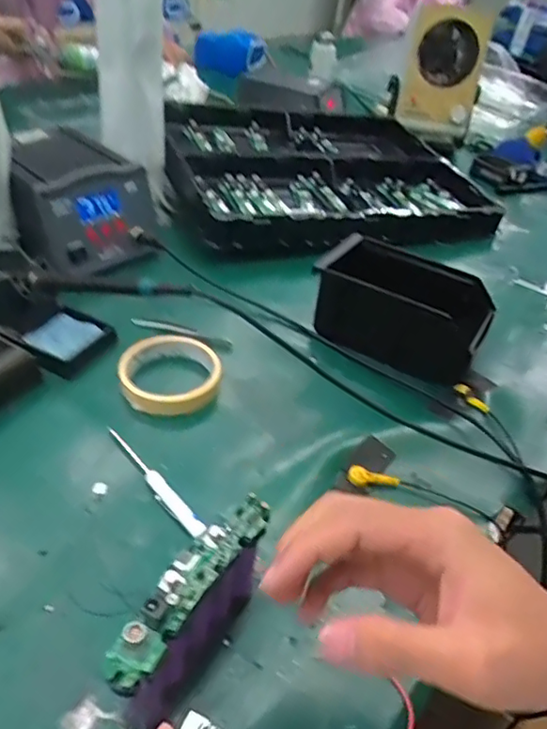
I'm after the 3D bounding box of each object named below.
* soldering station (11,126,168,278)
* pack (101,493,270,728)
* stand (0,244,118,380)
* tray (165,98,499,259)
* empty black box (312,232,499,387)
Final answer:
[{"bbox_3d":[-0.236,-0.200,0.682,0.142,0.098,0.199,-20,46,-30],"label":"soldering station"},{"bbox_3d":[-0.044,0.137,0.317,0.025,0.094,0.116,26,42,21],"label":"pack"},{"bbox_3d":[-0.233,-0.059,0.540,0.149,0.071,0.076,21,40,15],"label":"stand"},{"bbox_3d":[0.072,-0.317,0.915,0.501,0.078,0.445,-6,41,-17],"label":"tray"},{"bbox_3d":[0.136,-0.061,0.592,0.166,0.076,0.103,25,42,20],"label":"empty black box"}]

